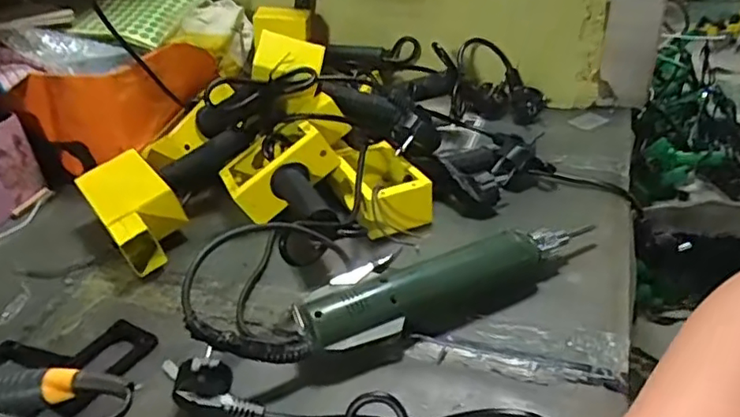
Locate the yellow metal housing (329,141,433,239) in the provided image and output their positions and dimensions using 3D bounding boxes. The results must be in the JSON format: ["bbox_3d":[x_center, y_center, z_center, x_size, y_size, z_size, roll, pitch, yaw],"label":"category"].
[{"bbox_3d":[0.008,-0.020,0.566,0.069,0.043,0.126,-15,34,-17],"label":"yellow metal housing"}]

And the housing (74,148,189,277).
[{"bbox_3d":[-0.210,0.003,0.549,0.064,0.058,0.122,-25,39,-30],"label":"housing"}]

